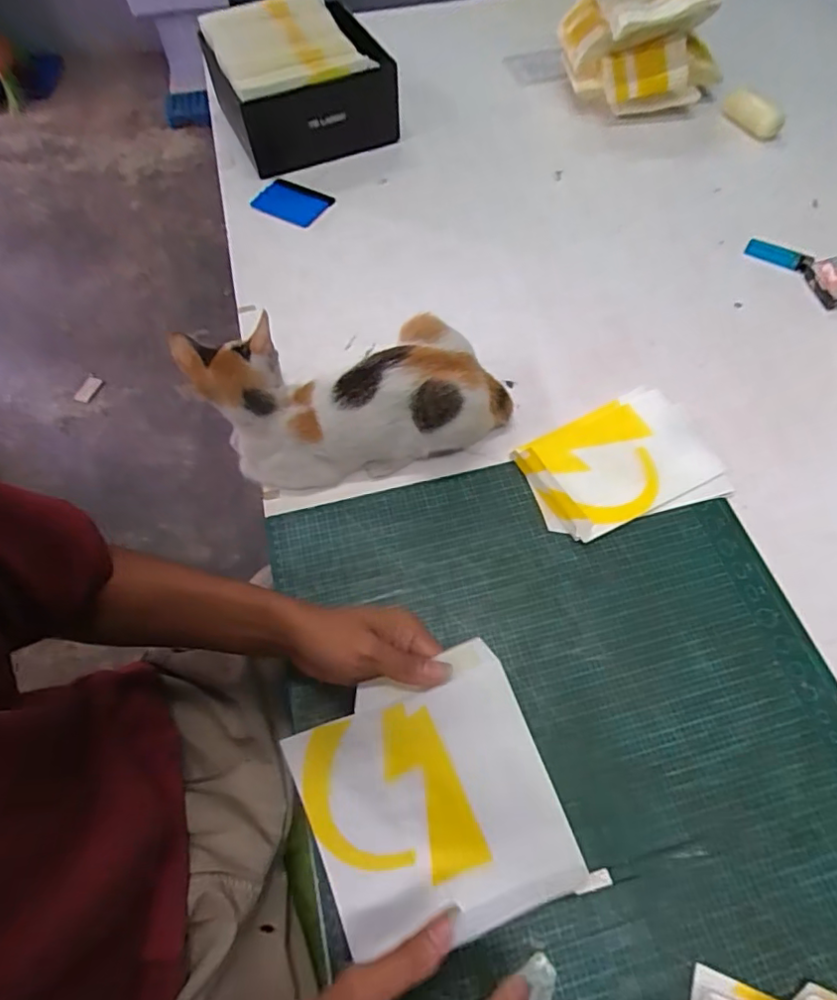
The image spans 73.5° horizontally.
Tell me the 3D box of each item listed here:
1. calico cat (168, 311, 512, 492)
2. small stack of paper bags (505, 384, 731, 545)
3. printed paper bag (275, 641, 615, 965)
[{"bbox_3d":[-0.061,-0.093,0.545,0.303,0.117,0.107,-8,62,-3],"label":"calico cat"},{"bbox_3d":[0.203,-0.037,0.571,0.191,0.019,0.134,-20,63,-9],"label":"small stack of paper bags"},{"bbox_3d":[0.012,0.223,0.397,0.172,0.028,0.186,-26,90,6],"label":"printed paper bag"}]

